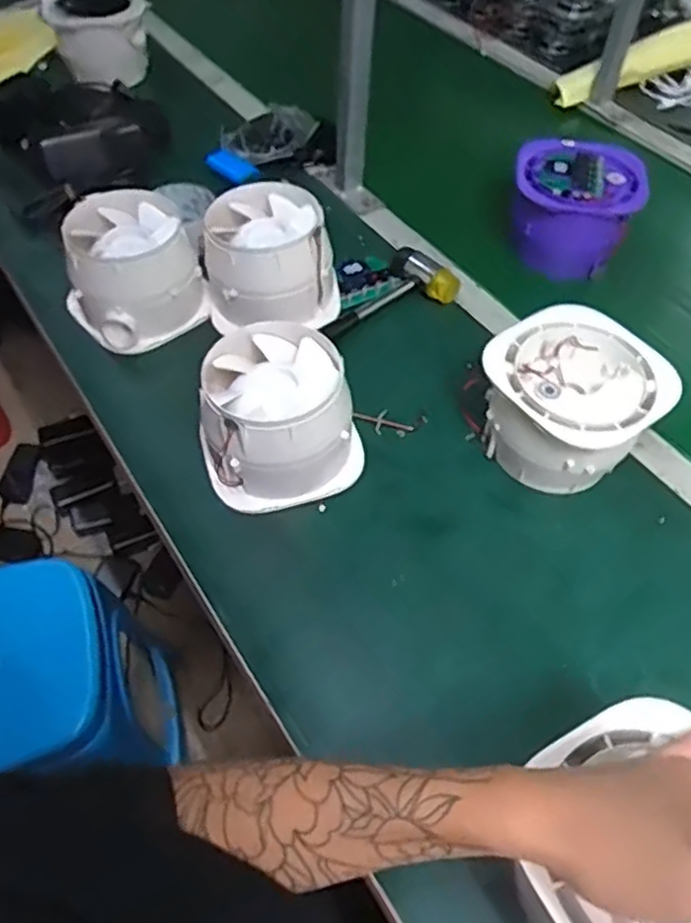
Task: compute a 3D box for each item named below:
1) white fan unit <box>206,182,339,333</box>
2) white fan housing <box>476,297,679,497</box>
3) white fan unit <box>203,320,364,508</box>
[{"bbox_3d":[-0.078,-0.212,0.729,0.137,0.099,0.119,-6,53,-5],"label":"white fan unit"},{"bbox_3d":[0.199,-0.050,0.617,0.138,0.104,0.138,-31,59,-22],"label":"white fan housing"},{"bbox_3d":[-0.057,-0.038,0.611,0.136,0.101,0.124,-11,54,-8],"label":"white fan unit"}]

